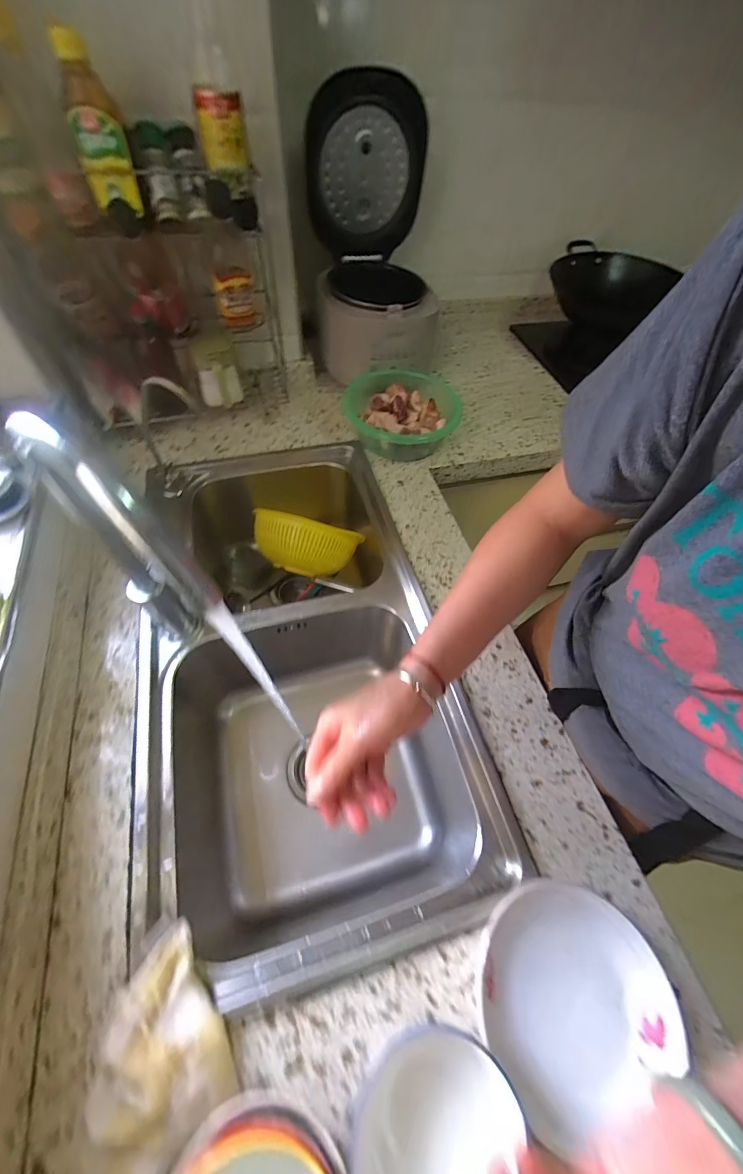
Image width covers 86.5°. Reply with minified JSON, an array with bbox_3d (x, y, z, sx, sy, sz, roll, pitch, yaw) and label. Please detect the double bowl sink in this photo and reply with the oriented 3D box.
[{"bbox_3d":[-0.127,0.107,0.653,0.390,0.236,0.742,-12,59,-12],"label":"double bowl sink"}]

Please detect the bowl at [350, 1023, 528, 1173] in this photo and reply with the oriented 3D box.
[{"bbox_3d":[0.049,0.415,0.299,0.105,0.070,0.123,29,60,14],"label":"bowl"}]

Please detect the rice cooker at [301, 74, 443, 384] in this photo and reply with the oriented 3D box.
[{"bbox_3d":[0.005,-0.691,0.781,0.245,0.375,0.378,-1,57,-5],"label":"rice cooker"}]

